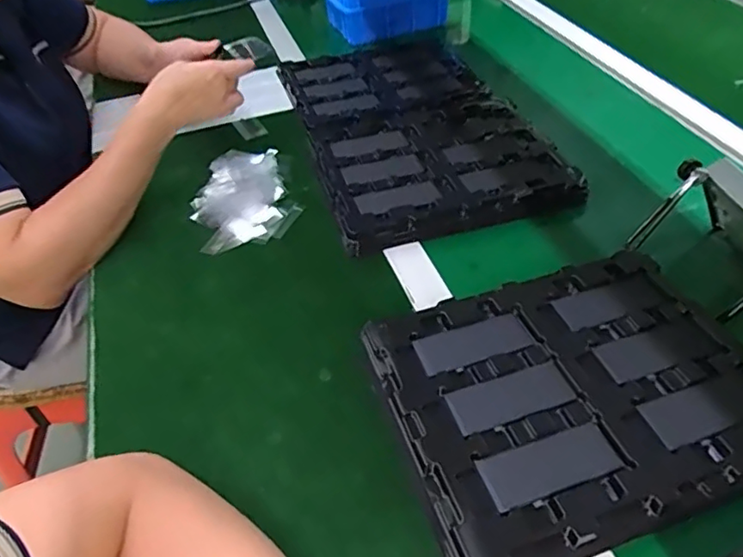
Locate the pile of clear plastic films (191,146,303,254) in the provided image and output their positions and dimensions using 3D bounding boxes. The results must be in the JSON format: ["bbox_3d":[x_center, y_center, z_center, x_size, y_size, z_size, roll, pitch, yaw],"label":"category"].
[{"bbox_3d":[-0.155,-0.100,0.692,0.116,0.021,0.177,-11,45,-8],"label":"pile of clear plastic films"}]

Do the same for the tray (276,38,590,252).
[{"bbox_3d":[0.046,-0.222,0.783,0.277,0.029,0.485,-12,46,-9],"label":"tray"}]

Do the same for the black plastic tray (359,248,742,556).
[{"bbox_3d":[0.153,0.091,0.450,0.269,0.043,0.217,-14,46,-11],"label":"black plastic tray"}]

